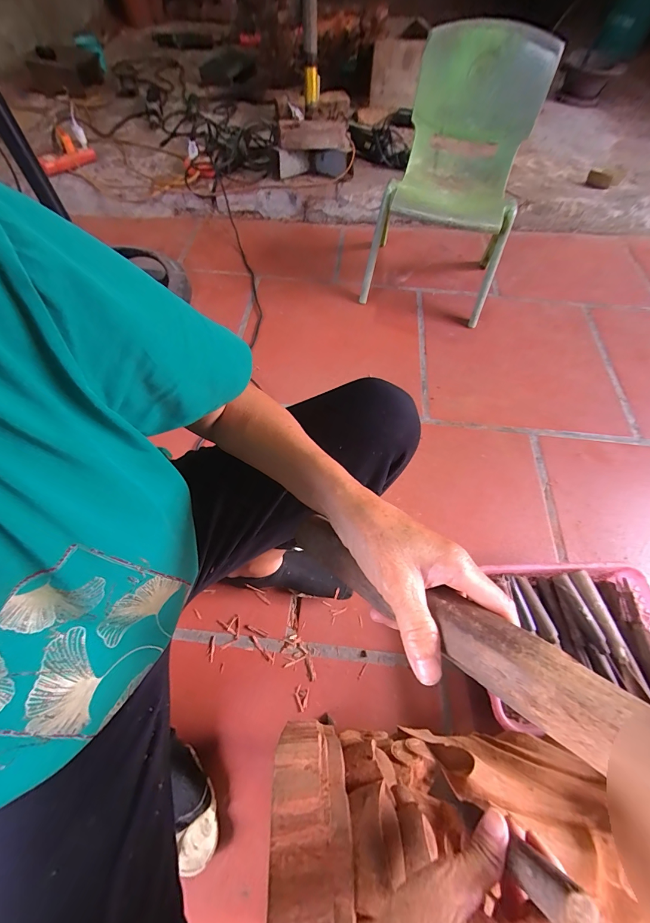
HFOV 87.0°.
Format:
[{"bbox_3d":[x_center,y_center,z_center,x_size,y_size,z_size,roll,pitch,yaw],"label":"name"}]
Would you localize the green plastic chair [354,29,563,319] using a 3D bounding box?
[{"bbox_3d":[0.364,-0.750,0.949,0.363,0.545,0.411,19,62,9],"label":"green plastic chair"}]

